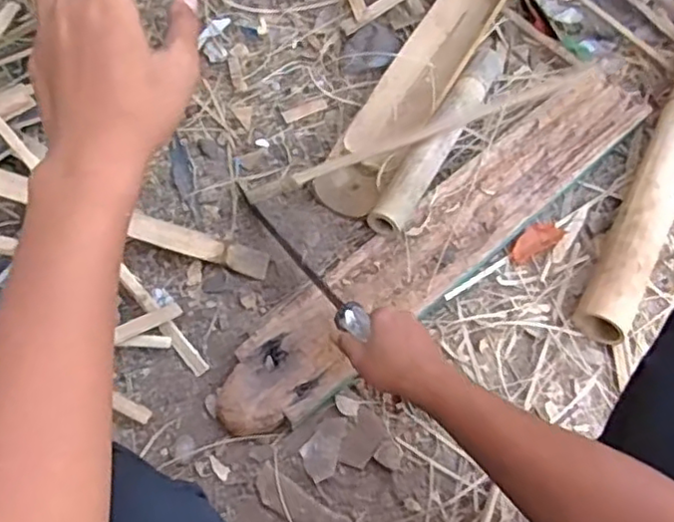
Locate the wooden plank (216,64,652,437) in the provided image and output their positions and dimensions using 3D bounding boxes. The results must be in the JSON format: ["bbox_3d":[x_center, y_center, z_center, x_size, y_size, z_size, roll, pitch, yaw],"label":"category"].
[{"bbox_3d":[0.144,-0.036,0.843,0.718,0.037,0.117,-39,73,-19],"label":"wooden plank"}]

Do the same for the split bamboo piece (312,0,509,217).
[{"bbox_3d":[0.136,-0.280,0.954,0.106,0.045,0.516,31,67,11],"label":"split bamboo piece"}]

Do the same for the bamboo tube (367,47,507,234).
[{"bbox_3d":[0.150,-0.188,0.883,0.050,0.042,0.382,29,67,10],"label":"bamboo tube"}]

